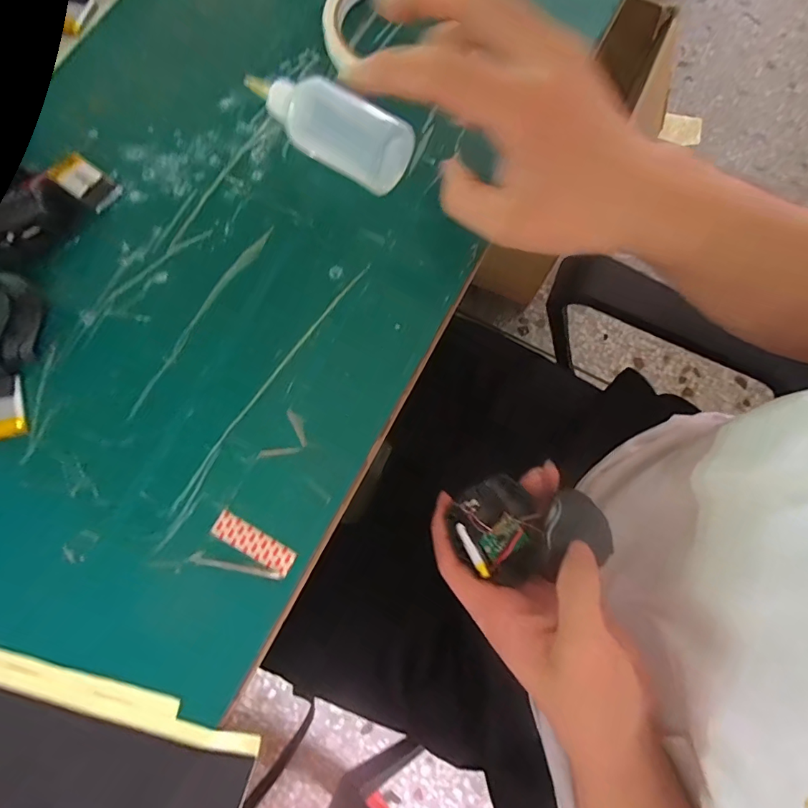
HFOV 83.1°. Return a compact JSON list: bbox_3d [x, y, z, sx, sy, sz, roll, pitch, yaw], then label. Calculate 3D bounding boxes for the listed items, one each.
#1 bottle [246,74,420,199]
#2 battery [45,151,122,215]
[{"bbox_3d":[-0.045,-0.164,0.268,0.104,0.033,0.038,29,77,5],"label":"bottle"},{"bbox_3d":[-0.186,-0.129,0.266,0.035,0.008,0.023,37,69,-10],"label":"battery"}]

